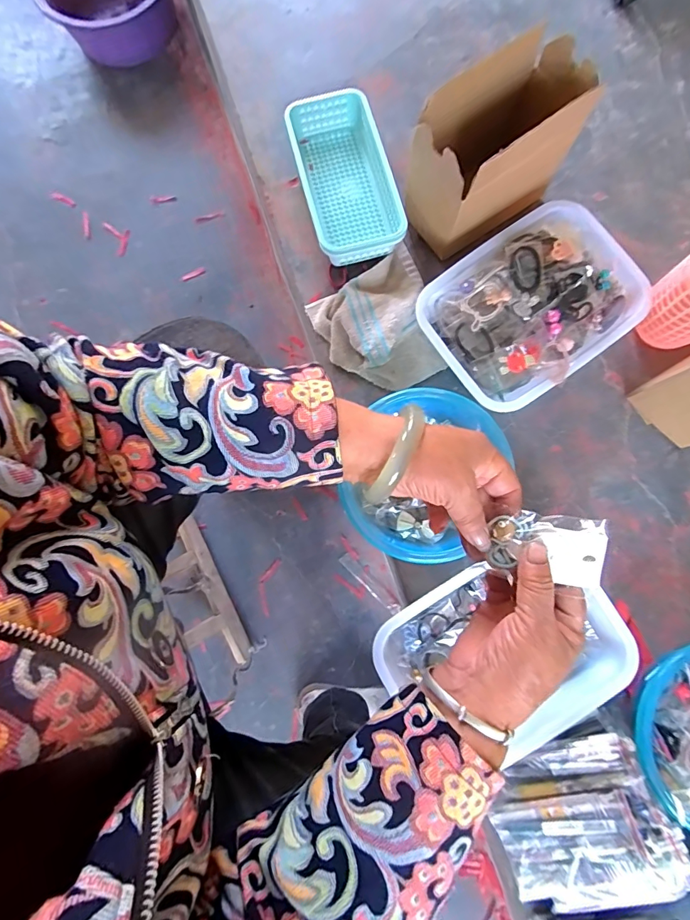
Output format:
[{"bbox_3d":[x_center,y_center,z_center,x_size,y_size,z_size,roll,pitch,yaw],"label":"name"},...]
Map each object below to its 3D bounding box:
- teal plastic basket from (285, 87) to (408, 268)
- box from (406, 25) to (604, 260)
[{"bbox_3d":[0.000,-0.424,0.641,0.125,0.054,0.253,-14,80,-1],"label":"teal plastic basket"},{"bbox_3d":[0.193,-0.407,0.567,0.211,0.181,0.110,-33,81,-4],"label":"box"}]

